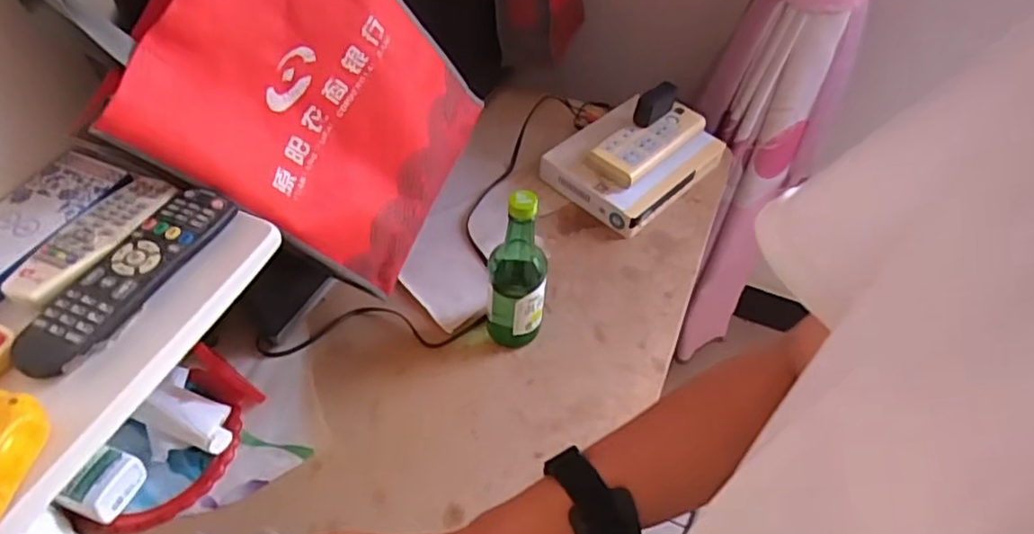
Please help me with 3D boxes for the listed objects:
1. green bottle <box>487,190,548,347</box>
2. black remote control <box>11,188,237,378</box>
[{"bbox_3d":[0.001,0.003,0.696,0.064,0.205,0.070,3,52,0],"label":"green bottle"},{"bbox_3d":[-0.291,0.003,0.490,0.051,0.019,0.183,19,54,12],"label":"black remote control"}]

